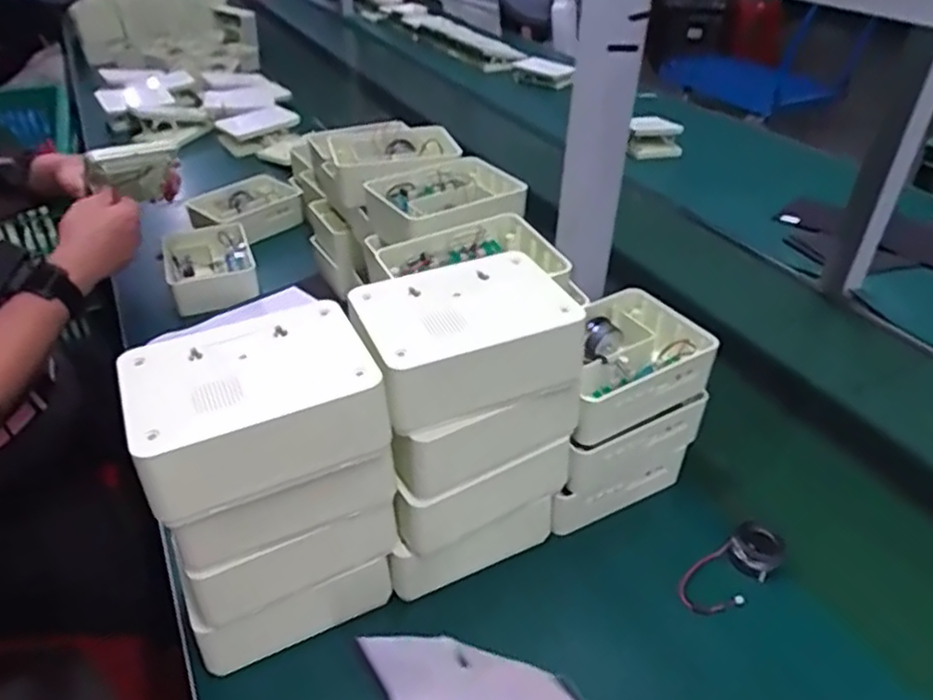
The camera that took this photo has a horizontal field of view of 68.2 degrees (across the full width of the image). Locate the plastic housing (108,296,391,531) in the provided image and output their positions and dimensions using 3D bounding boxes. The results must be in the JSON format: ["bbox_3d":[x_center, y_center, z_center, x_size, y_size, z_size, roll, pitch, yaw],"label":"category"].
[{"bbox_3d":[-0.130,0.029,0.420,0.136,0.058,0.101,-16,38,-22],"label":"plastic housing"}]

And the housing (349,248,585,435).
[{"bbox_3d":[-0.001,-0.013,0.477,0.136,0.057,0.102,-13,37,-18],"label":"housing"}]

